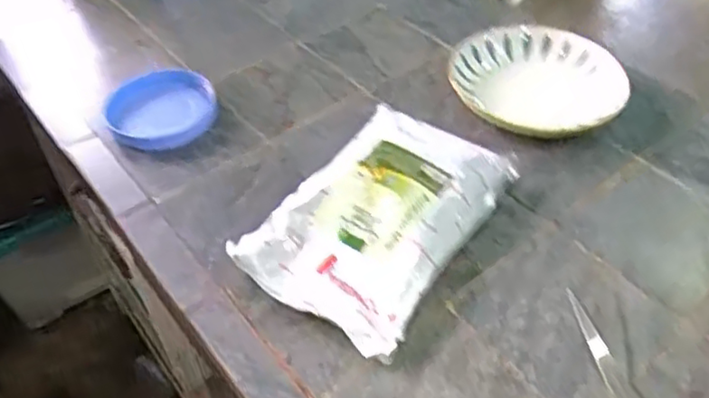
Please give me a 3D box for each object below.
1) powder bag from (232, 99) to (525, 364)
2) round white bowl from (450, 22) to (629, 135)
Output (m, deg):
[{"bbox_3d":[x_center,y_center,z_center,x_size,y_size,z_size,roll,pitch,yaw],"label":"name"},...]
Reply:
[{"bbox_3d":[0.027,0.009,0.631,0.178,0.049,0.272,24,51,24],"label":"powder bag"},{"bbox_3d":[0.227,-0.141,0.775,0.199,0.036,0.201,-1,45,1],"label":"round white bowl"}]

